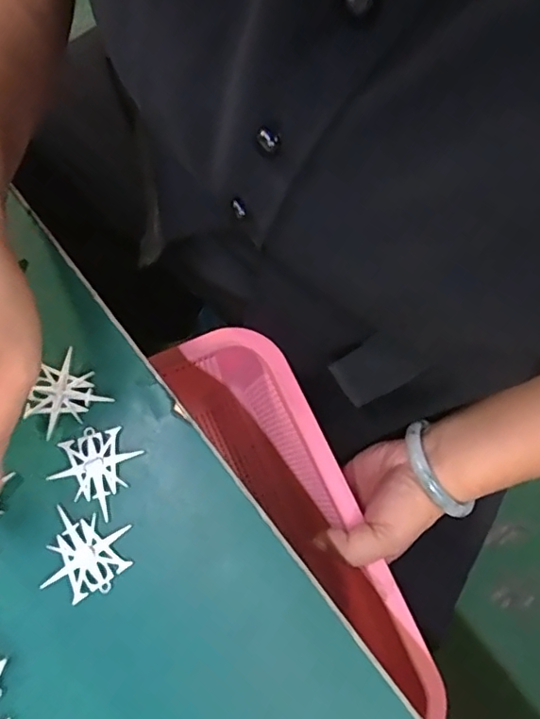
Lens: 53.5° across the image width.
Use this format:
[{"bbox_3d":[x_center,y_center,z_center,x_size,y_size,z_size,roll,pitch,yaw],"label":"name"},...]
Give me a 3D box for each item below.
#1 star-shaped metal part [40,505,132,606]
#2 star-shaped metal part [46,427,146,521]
[{"bbox_3d":[-0.080,0.086,0.234,0.033,0.004,0.035,7,76,1],"label":"star-shaped metal part"},{"bbox_3d":[-0.079,0.047,0.243,0.035,0.004,0.033,41,79,9],"label":"star-shaped metal part"}]

